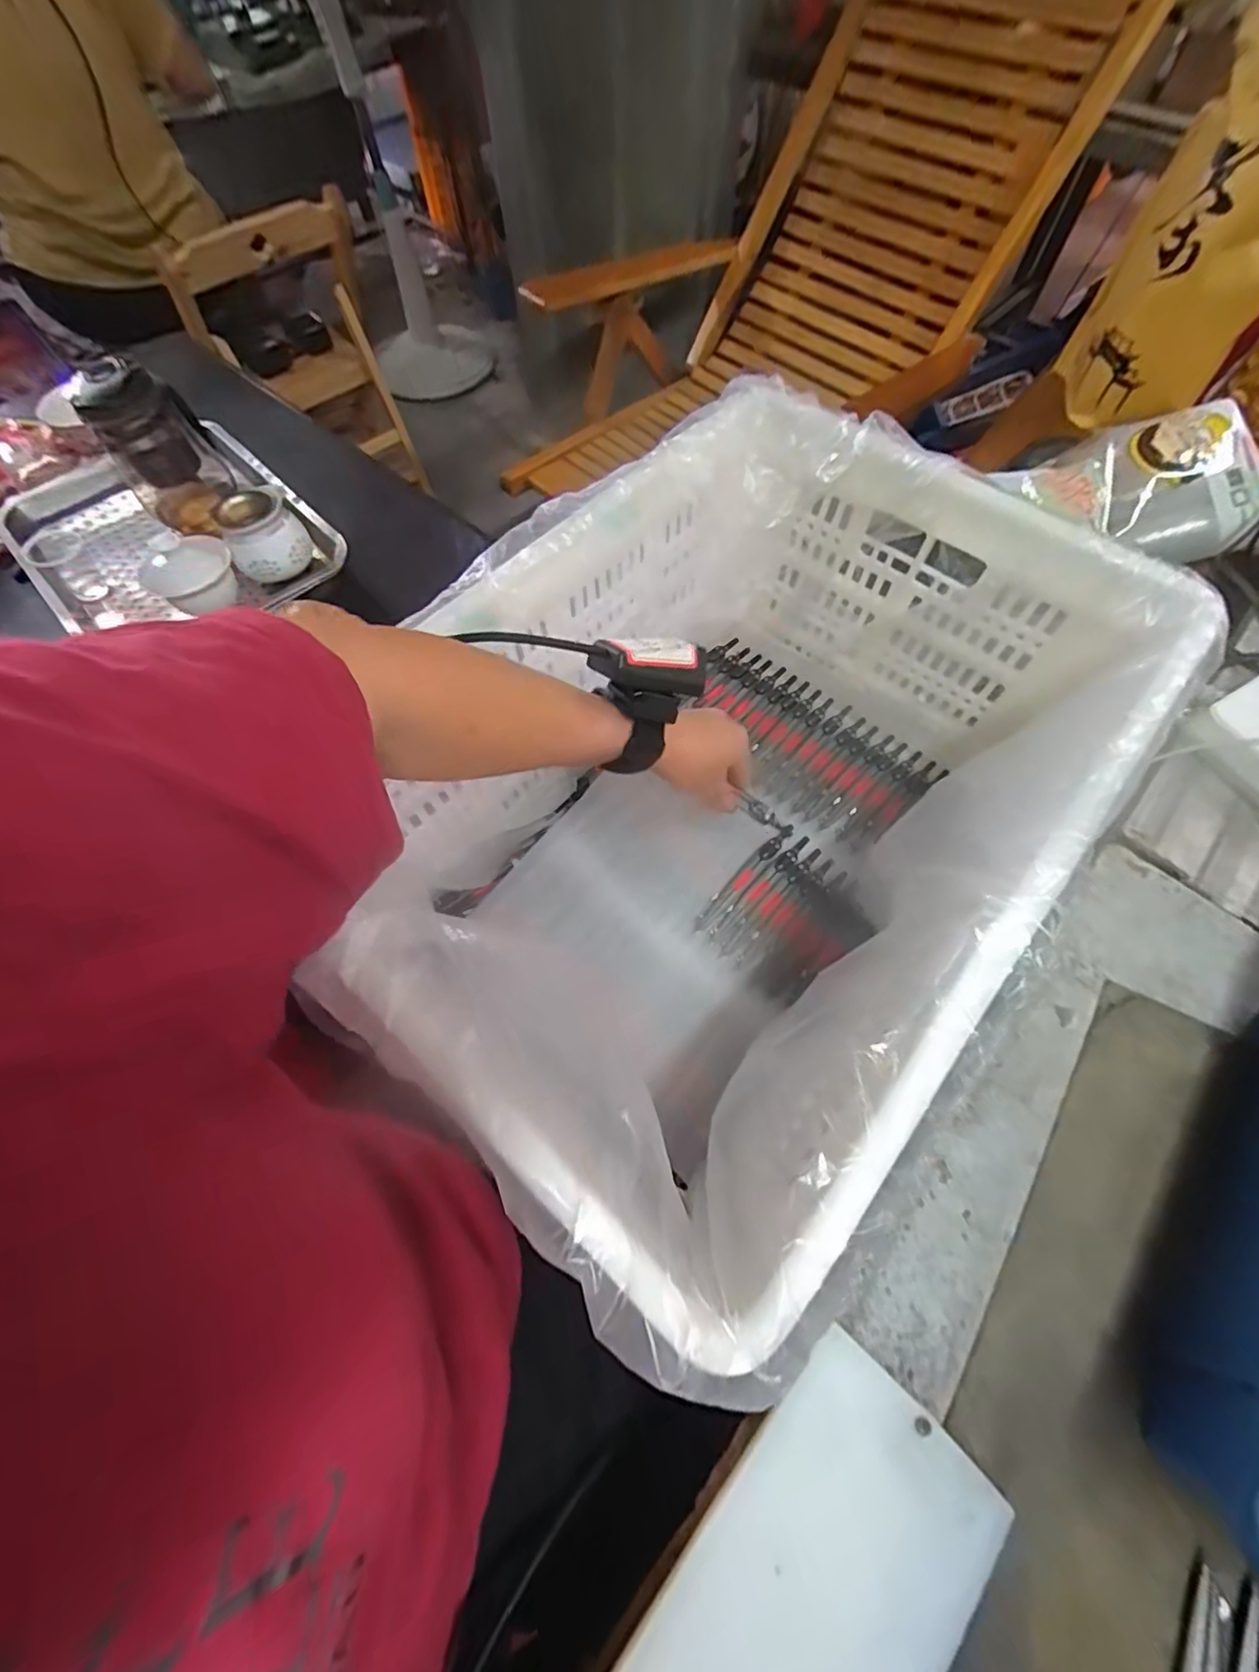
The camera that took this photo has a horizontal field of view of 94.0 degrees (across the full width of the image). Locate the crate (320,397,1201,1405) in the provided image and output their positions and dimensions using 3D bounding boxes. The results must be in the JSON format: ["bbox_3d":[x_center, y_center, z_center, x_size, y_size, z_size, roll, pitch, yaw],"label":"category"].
[{"bbox_3d":[0.062,-0.028,0.421,0.354,0.234,0.481,40,70,17],"label":"crate"}]

